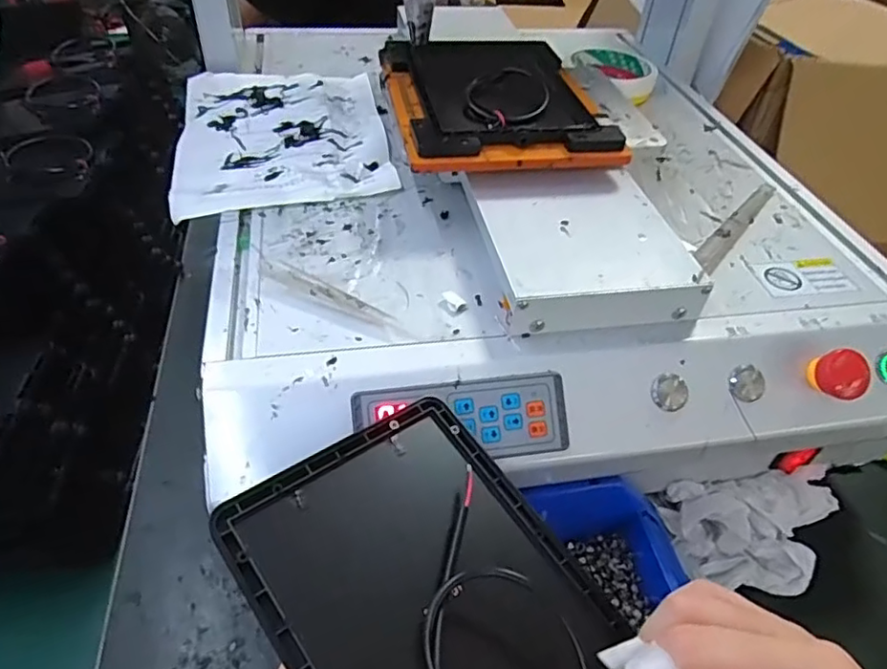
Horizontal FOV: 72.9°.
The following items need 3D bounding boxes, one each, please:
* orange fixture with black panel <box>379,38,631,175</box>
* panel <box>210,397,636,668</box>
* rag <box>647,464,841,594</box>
[{"bbox_3d":[0.038,-0.180,0.453,0.150,0.021,0.186,-5,45,-9],"label":"orange fixture with black panel"},{"bbox_3d":[0.001,0.104,0.231,0.114,0.017,0.156,-25,63,-35],"label":"panel"},{"bbox_3d":[0.208,0.133,0.400,0.119,0.047,0.064,-3,45,-8],"label":"rag"}]

